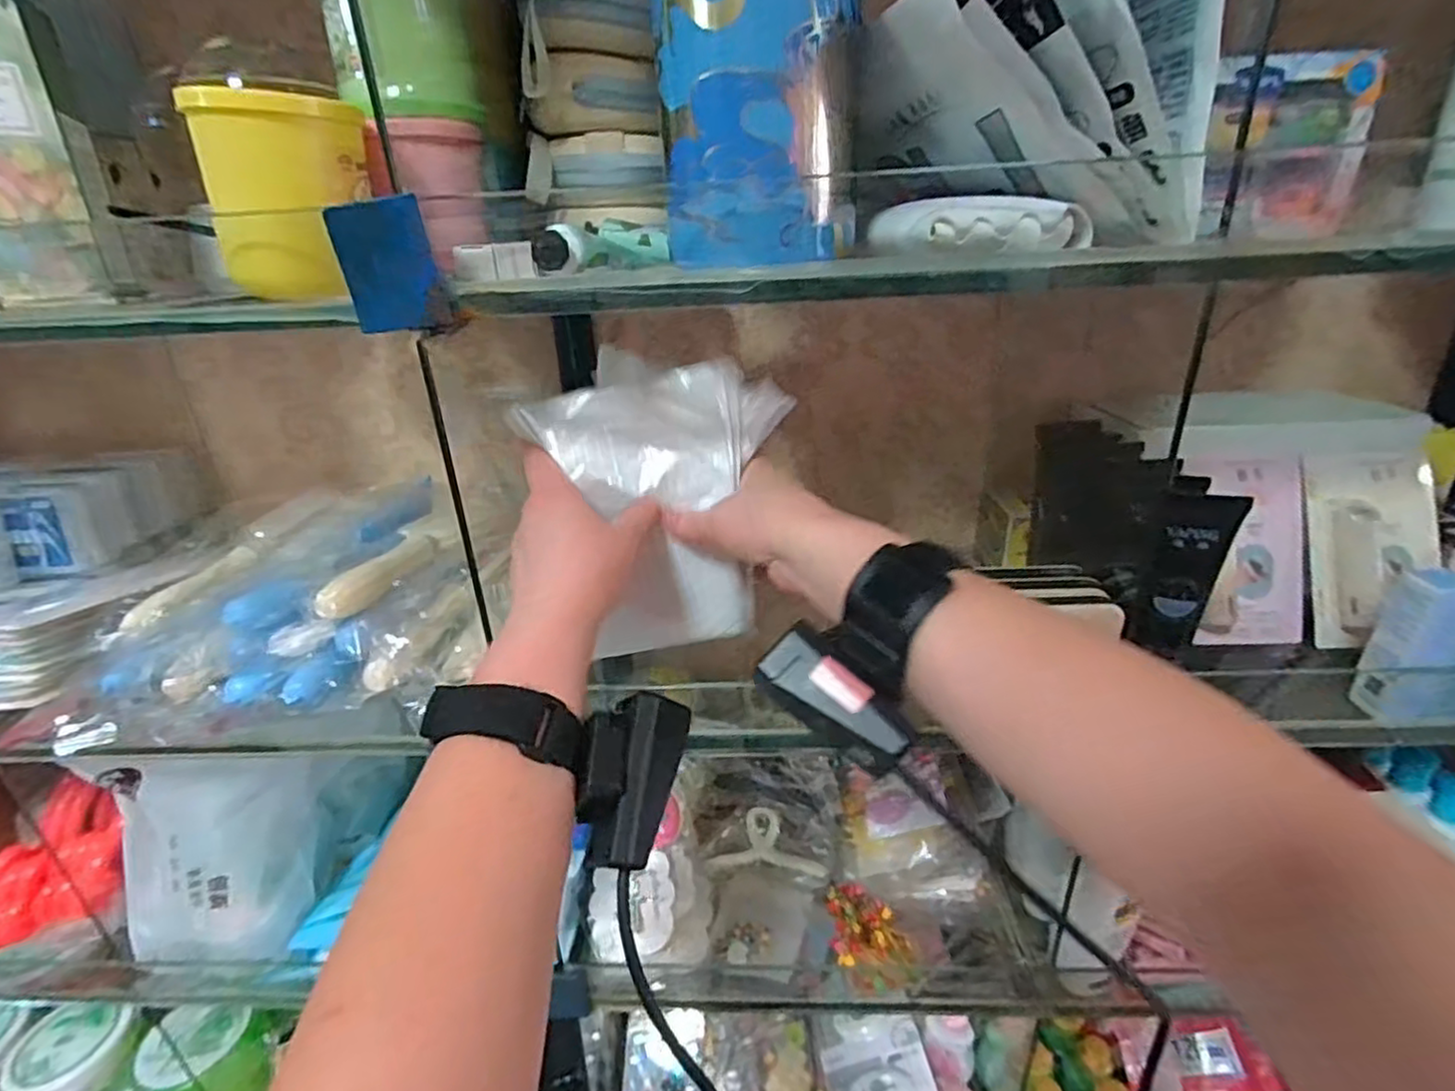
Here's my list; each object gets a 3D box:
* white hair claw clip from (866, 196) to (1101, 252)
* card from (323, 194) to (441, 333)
[{"bbox_3d":[0.117,-0.152,0.319,0.080,0.022,0.060,-8,25,-12],"label":"white hair claw clip"},{"bbox_3d":[-0.148,-0.122,0.294,0.039,0.051,0.004,-3,24,-1],"label":"card"}]

